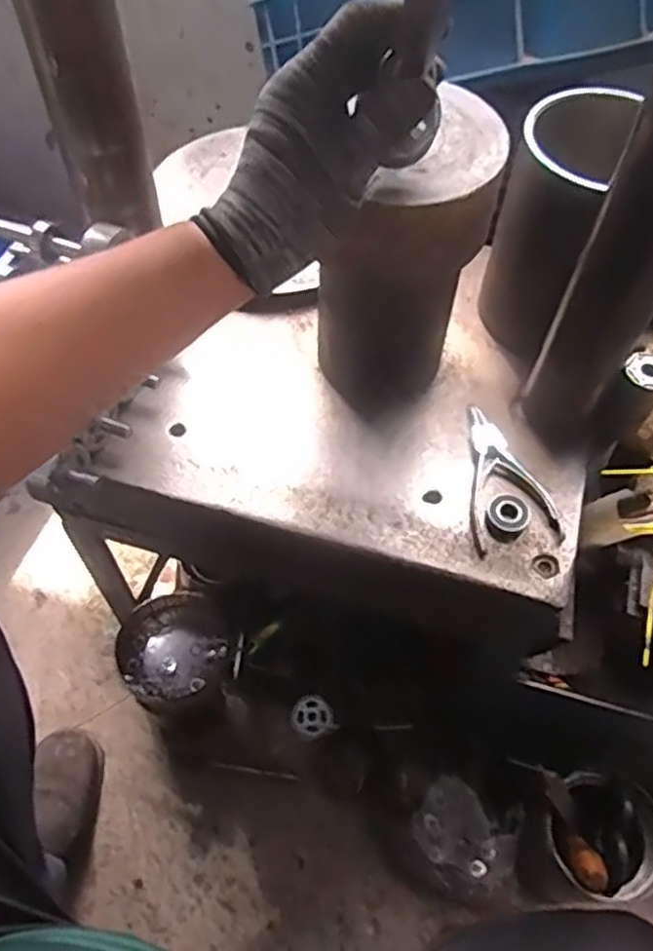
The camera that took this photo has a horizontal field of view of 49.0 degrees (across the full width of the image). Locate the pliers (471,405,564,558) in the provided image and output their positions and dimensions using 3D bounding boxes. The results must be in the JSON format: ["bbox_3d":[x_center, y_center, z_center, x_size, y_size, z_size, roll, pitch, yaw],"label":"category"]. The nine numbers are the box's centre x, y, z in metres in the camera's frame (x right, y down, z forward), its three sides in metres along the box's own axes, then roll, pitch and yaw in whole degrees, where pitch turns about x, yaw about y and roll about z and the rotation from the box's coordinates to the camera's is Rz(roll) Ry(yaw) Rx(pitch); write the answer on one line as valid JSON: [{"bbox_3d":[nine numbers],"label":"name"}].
[{"bbox_3d":[0.147,-0.002,0.591,0.069,0.014,0.133,-3,58,-4],"label":"pliers"}]

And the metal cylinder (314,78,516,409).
[{"bbox_3d":[0.061,-0.155,0.565,0.110,0.232,0.096,-33,71,-28],"label":"metal cylinder"}]

